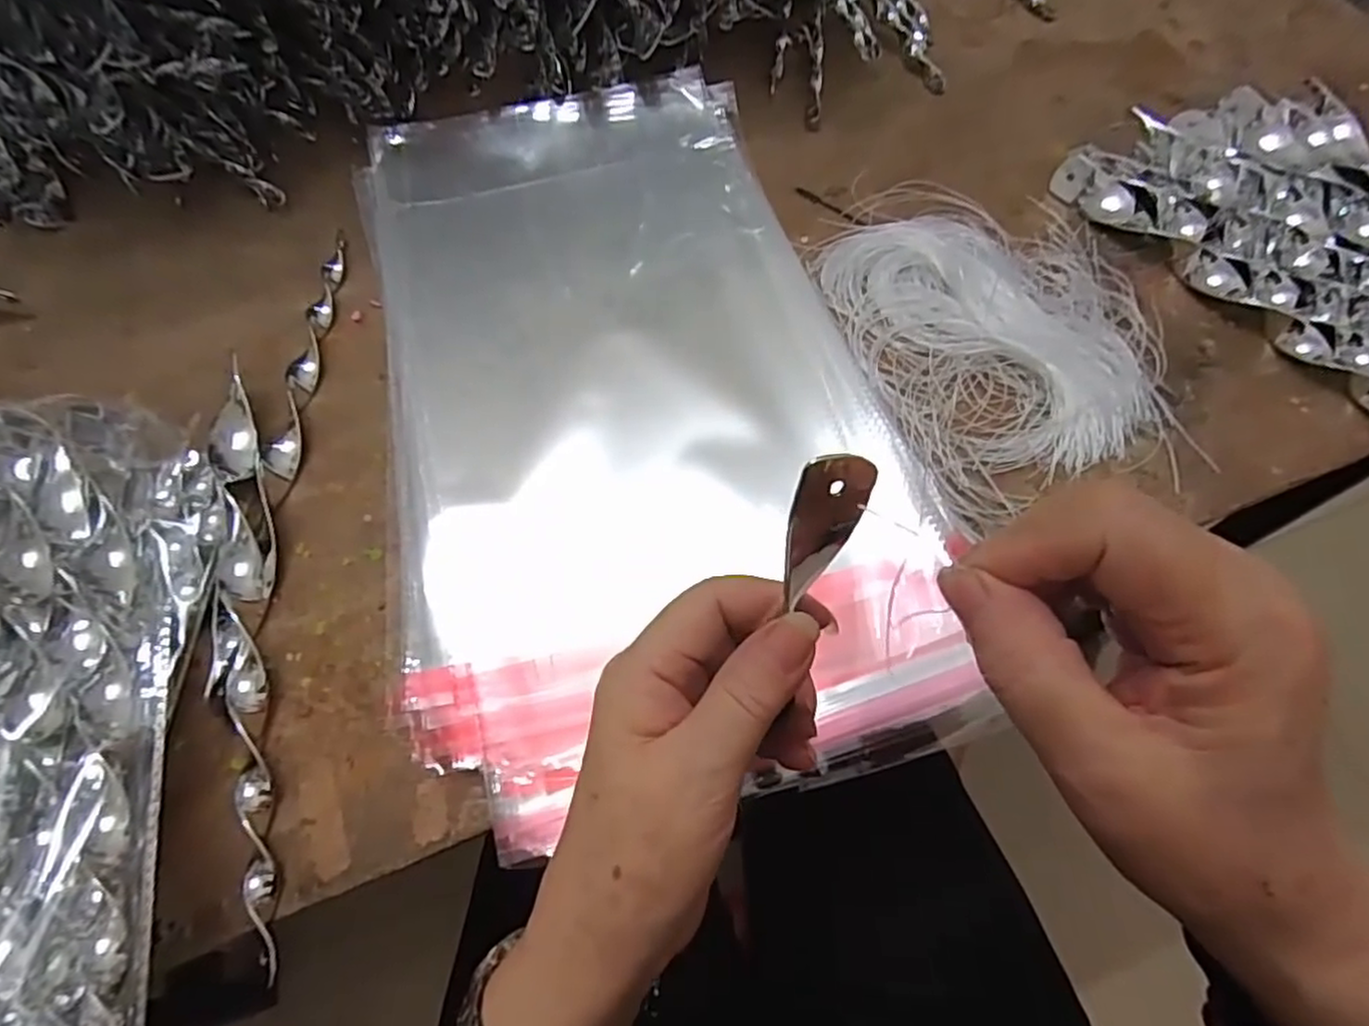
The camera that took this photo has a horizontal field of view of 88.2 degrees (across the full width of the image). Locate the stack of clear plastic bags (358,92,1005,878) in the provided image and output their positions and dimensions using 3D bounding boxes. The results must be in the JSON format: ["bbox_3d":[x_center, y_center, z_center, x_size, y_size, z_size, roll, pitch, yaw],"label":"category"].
[{"bbox_3d":[-0.034,-0.081,0.383,0.247,0.025,0.450,-14,63,-5],"label":"stack of clear plastic bags"}]

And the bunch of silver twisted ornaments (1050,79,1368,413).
[{"bbox_3d":[0.386,-0.135,0.386,0.171,0.029,0.302,-26,64,-11],"label":"bunch of silver twisted ornaments"}]

